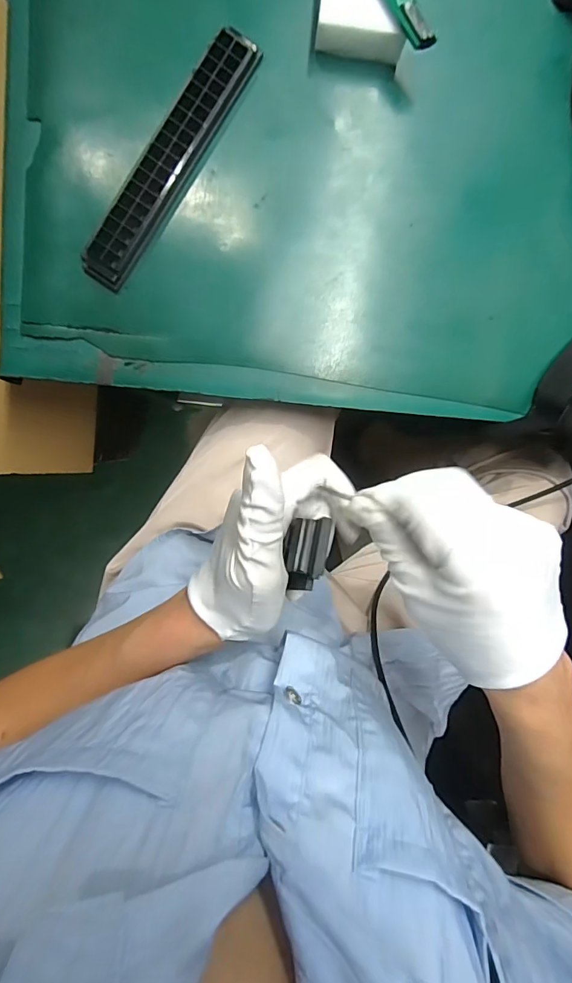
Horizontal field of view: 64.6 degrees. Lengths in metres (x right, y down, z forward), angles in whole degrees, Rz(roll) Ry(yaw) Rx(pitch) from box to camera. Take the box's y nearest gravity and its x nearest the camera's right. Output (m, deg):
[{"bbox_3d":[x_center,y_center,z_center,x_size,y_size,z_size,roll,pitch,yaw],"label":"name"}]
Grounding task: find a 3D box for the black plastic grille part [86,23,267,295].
[{"bbox_3d":[-0.096,-0.273,0.378,0.037,0.025,0.224,33,95,-6],"label":"black plastic grille part"}]

